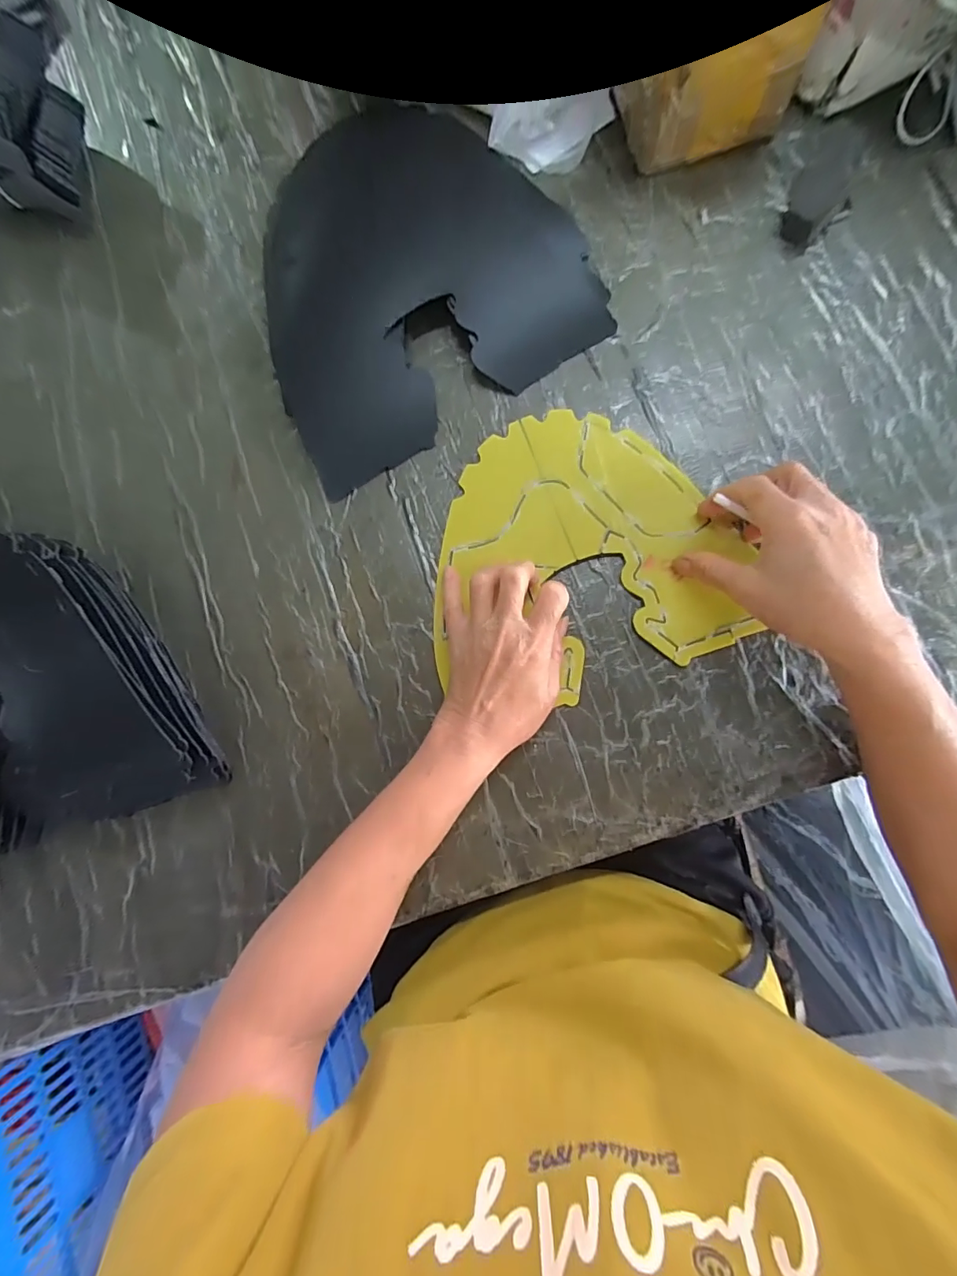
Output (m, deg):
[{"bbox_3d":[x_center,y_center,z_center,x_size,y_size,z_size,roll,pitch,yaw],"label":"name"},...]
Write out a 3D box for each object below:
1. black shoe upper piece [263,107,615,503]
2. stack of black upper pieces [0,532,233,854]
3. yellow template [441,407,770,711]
[{"bbox_3d":[-0.062,-0.300,0.389,0.263,0.031,0.273,-27,82,4],"label":"black shoe upper piece"},{"bbox_3d":[-0.347,0.065,0.359,0.250,0.087,0.237,-36,83,3],"label":"stack of black upper pieces"},{"bbox_3d":[0.062,-0.064,0.362,0.222,0.007,0.208,-22,82,6],"label":"yellow template"}]

